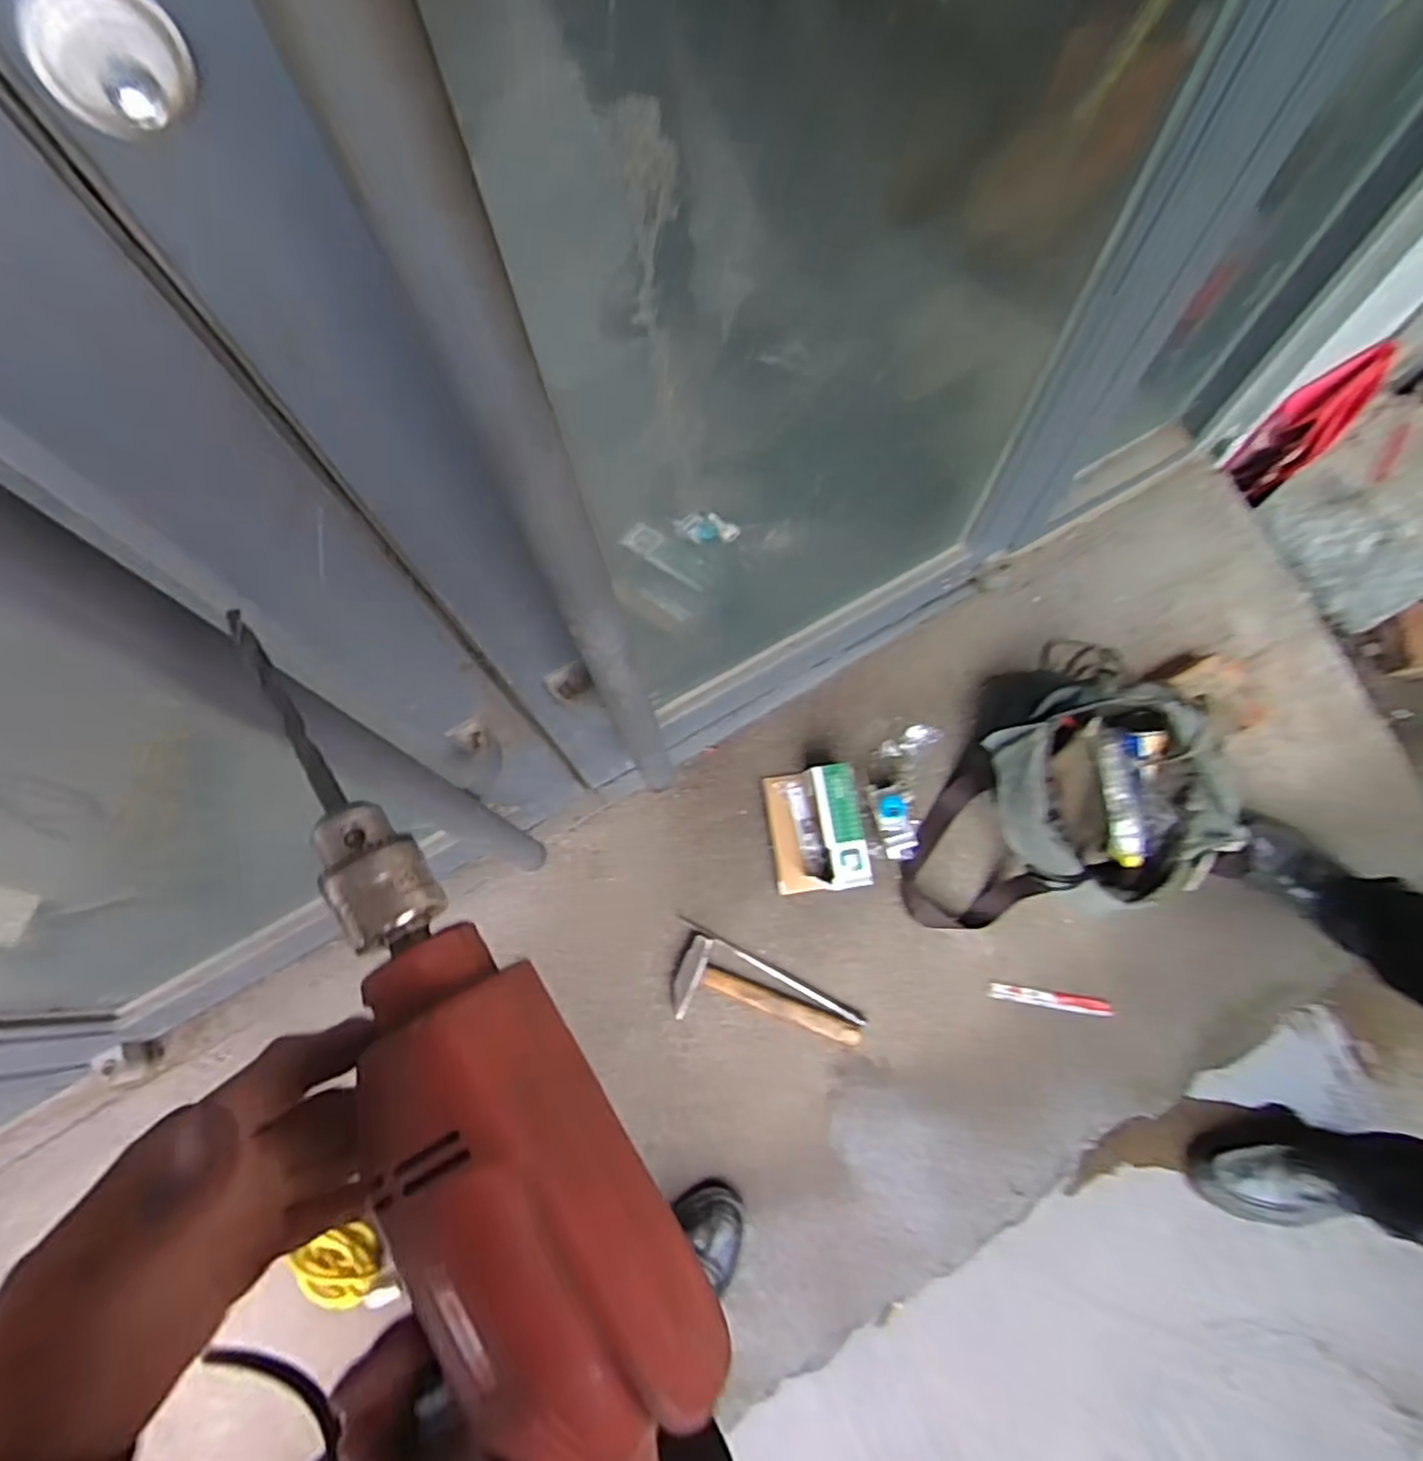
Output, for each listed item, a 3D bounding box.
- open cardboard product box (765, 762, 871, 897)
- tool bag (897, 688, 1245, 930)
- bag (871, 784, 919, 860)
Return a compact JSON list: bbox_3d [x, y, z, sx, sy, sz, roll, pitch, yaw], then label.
[{"bbox_3d":[0.137,0.128,1.013,0.115,0.060,0.158,-7,72,0],"label":"open cardboard product box"},{"bbox_3d":[0.402,0.092,0.939,0.334,0.232,0.262,-12,72,-1],"label":"tool bag"},{"bbox_3d":[0.225,0.110,0.948,0.045,0.035,0.091,-6,72,1],"label":"bag"}]

